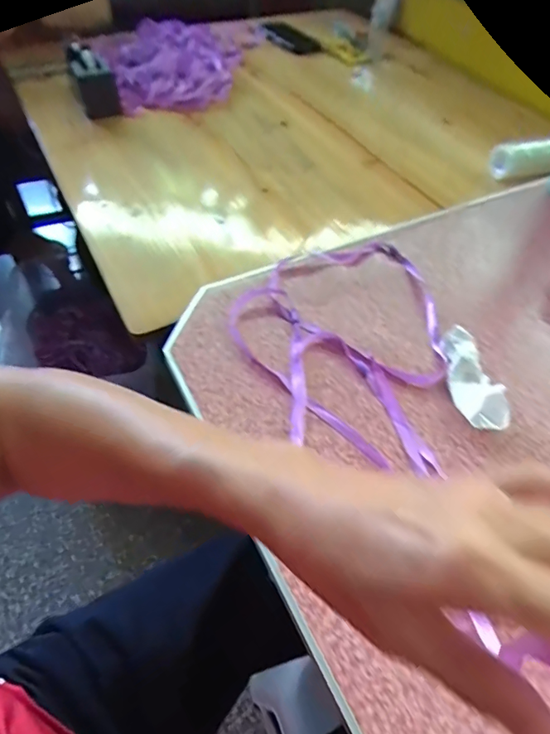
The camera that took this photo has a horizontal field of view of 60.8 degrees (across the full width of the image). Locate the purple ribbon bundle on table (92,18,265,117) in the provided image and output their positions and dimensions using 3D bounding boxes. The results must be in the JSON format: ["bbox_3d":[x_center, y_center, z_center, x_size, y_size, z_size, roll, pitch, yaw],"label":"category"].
[{"bbox_3d":[-0.147,-0.564,0.839,0.163,0.067,0.398,11,52,6],"label":"purple ribbon bundle on table"}]

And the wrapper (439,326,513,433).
[{"bbox_3d":[0.182,0.010,0.436,0.041,0.024,0.109,0,51,-3],"label":"wrapper"}]

